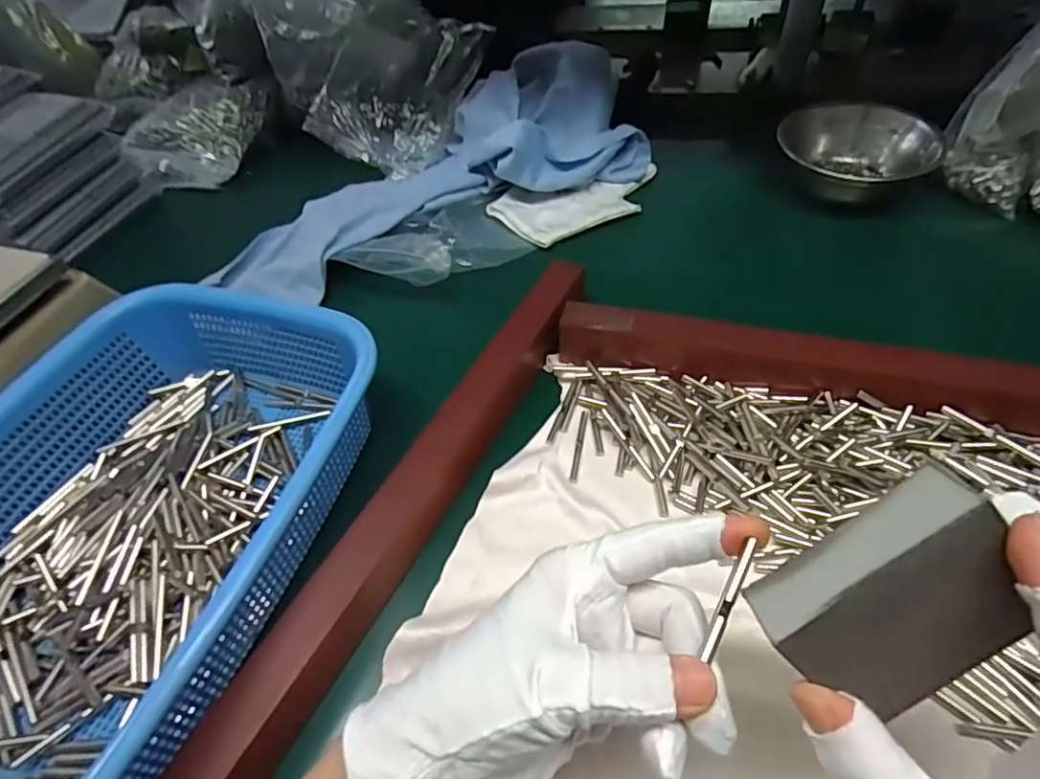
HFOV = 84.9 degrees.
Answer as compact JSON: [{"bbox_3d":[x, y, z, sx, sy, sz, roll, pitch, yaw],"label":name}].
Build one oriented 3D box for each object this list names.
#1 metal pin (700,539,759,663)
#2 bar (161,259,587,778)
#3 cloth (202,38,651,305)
[{"bbox_3d":[0.069,0.071,0.189,0.004,0.004,0.040,23,65,21],"label":"metal pin"},{"bbox_3d":[-0.054,0.057,0.327,0.037,0.040,0.383,22,57,20],"label":"bar"},{"bbox_3d":[-0.079,-0.197,0.508,0.408,0.089,0.138,-24,54,-14],"label":"cloth"}]

